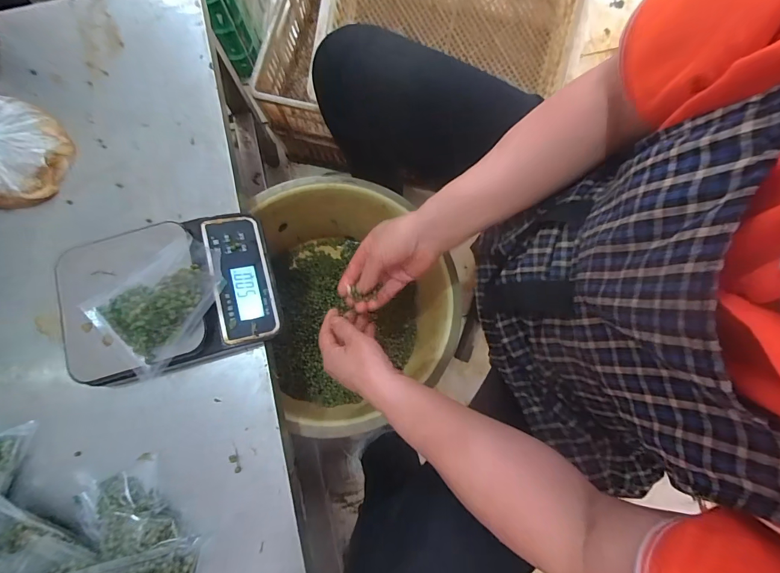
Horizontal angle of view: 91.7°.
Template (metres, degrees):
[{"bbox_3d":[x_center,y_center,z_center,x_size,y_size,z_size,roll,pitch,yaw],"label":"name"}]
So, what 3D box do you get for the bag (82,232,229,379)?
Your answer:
[{"bbox_3d":[-0.227,0.011,0.369,0.129,0.046,0.094,-41,82,-7],"label":"bag"}]

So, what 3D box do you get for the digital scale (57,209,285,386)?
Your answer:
[{"bbox_3d":[-0.238,0.012,0.416,0.209,0.059,0.156,-16,80,-3],"label":"digital scale"}]

